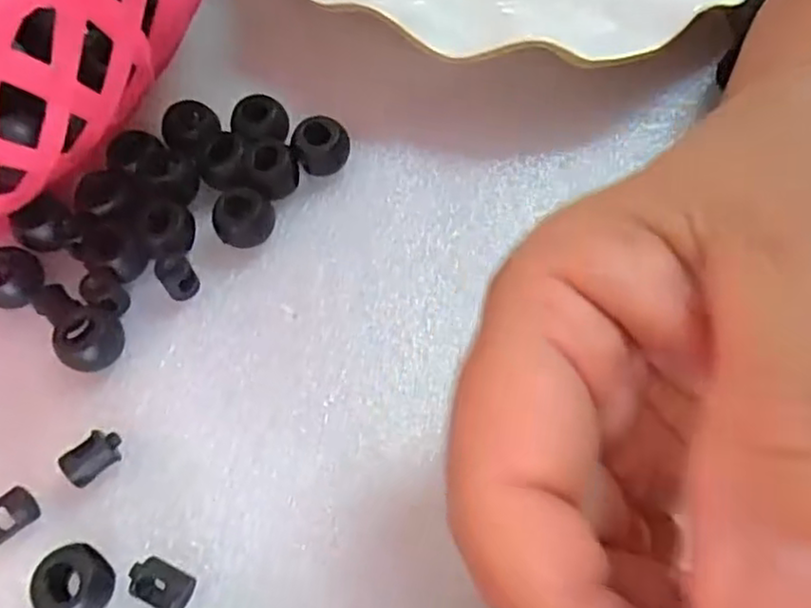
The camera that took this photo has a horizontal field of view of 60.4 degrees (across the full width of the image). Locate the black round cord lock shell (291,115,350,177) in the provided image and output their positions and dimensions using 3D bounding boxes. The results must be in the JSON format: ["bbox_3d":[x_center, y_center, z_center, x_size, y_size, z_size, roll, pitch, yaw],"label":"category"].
[{"bbox_3d":[-0.026,-0.049,0.216,0.017,0.014,0.013,-15,64,-4],"label":"black round cord lock shell"}]

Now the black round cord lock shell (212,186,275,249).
[{"bbox_3d":[-0.048,-0.025,0.208,0.017,0.013,0.015,-21,65,-7],"label":"black round cord lock shell"}]

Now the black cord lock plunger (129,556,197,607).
[{"bbox_3d":[-0.057,0.067,0.166,0.016,0.008,0.009,19,66,11],"label":"black cord lock plunger"}]

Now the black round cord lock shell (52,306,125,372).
[{"bbox_3d":[-0.087,0.010,0.193,0.016,0.013,0.015,-1,64,3],"label":"black round cord lock shell"}]

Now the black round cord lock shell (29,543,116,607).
[{"bbox_3d":[-0.077,0.066,0.165,0.015,0.015,0.017,2,64,3],"label":"black round cord lock shell"}]

